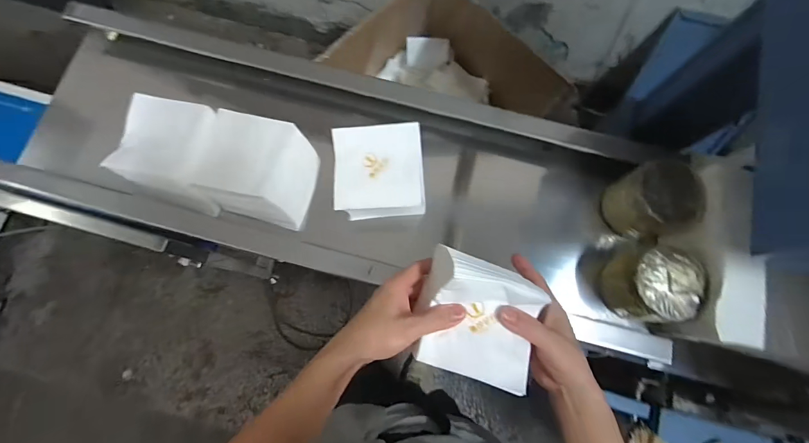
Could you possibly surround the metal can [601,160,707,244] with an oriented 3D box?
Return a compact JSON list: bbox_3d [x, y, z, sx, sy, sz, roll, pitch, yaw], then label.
[{"bbox_3d":[0.357,-0.027,0.564,0.097,0.091,0.102,0,76,-1],"label":"metal can"}]

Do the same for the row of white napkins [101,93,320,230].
[{"bbox_3d":[-0.265,-0.083,0.560,0.249,0.081,0.131,11,76,2],"label":"row of white napkins"}]

